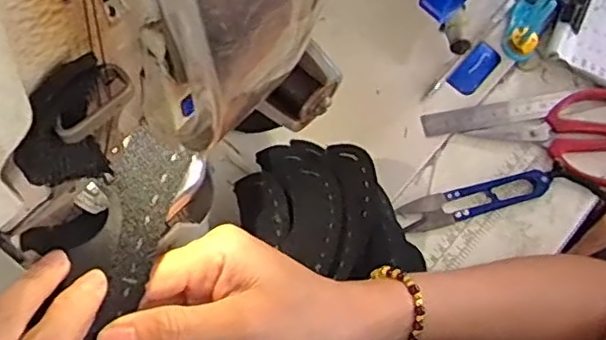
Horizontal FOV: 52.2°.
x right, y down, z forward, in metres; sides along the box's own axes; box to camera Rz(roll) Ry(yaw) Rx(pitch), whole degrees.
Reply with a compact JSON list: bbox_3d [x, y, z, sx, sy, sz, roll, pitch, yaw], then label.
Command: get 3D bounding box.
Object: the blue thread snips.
[{"bbox_3d":[0.131,0.022,0.472,0.118,0.014,0.026,-15,66,-7],"label":"blue thread snips"}]

